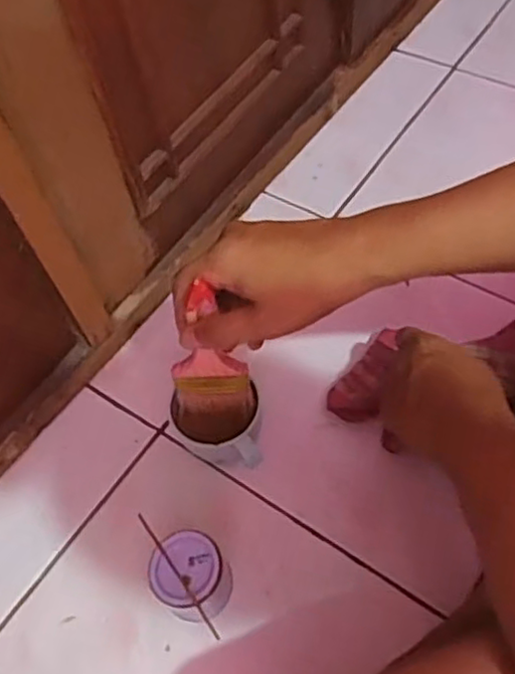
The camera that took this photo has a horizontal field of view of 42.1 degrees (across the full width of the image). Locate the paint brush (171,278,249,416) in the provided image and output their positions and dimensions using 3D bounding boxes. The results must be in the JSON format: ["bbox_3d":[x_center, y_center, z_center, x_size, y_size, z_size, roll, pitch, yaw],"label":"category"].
[{"bbox_3d":[-0.036,0.011,0.483,0.055,0.154,0.017,-3,55,-1],"label":"paint brush"}]

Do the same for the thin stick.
[{"bbox_3d":[-0.059,0.178,0.504,0.007,0.004,0.109,-25,65,-31],"label":"thin stick"}]

